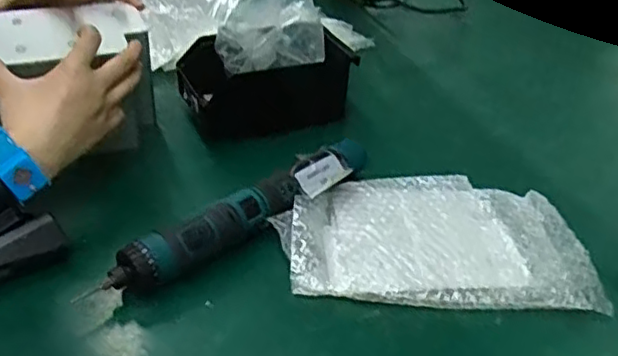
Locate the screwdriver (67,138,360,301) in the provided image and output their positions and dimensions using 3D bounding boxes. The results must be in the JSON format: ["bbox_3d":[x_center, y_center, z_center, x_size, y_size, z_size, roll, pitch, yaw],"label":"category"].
[{"bbox_3d":[-0.052,0.034,0.550,0.271,0.044,0.035,-23,41,-33],"label":"screwdriver"}]

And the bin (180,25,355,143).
[{"bbox_3d":[-0.051,-0.108,0.718,0.167,0.076,0.124,-14,37,-23],"label":"bin"}]

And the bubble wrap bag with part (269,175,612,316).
[{"bbox_3d":[0.103,0.048,0.571,0.248,0.026,0.172,1,34,-2],"label":"bubble wrap bag with part"}]

